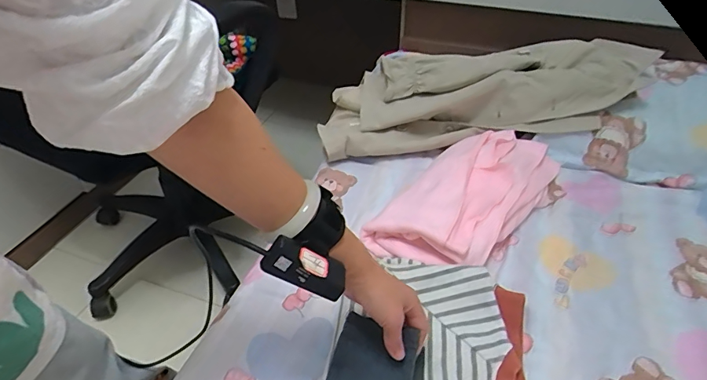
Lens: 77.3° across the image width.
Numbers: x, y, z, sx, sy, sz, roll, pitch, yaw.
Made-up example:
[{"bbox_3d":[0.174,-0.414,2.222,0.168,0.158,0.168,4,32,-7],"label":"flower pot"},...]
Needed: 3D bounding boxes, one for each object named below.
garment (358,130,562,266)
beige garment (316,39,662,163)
[{"bbox_3d":[0.184,0.003,0.718,0.190,0.059,0.378,31,49,31],"label":"garment"},{"bbox_3d":[0.261,-0.208,0.888,0.673,0.101,0.287,-6,41,-9],"label":"beige garment"}]

